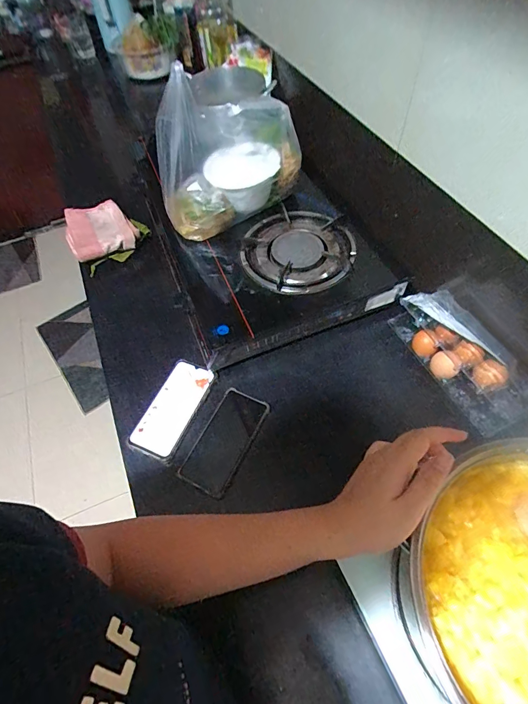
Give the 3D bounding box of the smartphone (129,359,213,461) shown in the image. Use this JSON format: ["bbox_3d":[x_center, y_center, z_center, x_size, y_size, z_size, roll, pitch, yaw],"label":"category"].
[{"bbox_3d":[-0.148,0.087,0.610,0.073,0.014,0.163,19,60,16],"label":"smartphone"}]

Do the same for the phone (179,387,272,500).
[{"bbox_3d":[-0.061,0.135,0.582,0.077,0.014,0.160,23,61,18],"label":"phone"}]

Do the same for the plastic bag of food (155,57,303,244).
[{"bbox_3d":[-0.063,-0.344,0.637,0.242,0.232,0.099,-20,58,-9],"label":"plastic bag of food"}]

